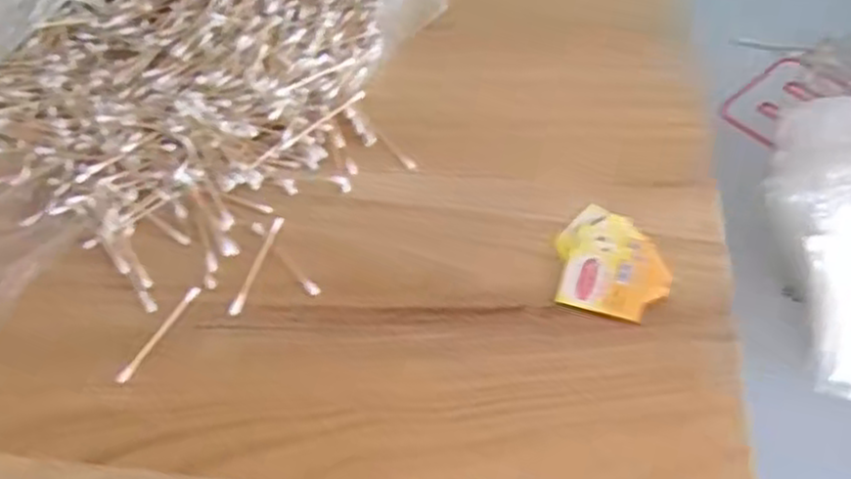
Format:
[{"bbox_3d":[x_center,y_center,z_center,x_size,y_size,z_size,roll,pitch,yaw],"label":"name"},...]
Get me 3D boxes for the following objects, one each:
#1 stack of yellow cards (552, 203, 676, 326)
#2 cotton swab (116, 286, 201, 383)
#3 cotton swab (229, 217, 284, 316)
[{"bbox_3d":[0.113,0.016,0.449,0.066,0.010,0.068,16,59,17],"label":"stack of yellow cards"},{"bbox_3d":[-0.160,0.056,0.446,0.007,0.004,0.071,22,61,21],"label":"cotton swab"},{"bbox_3d":[-0.106,0.015,0.468,0.007,0.004,0.073,10,57,14],"label":"cotton swab"}]

